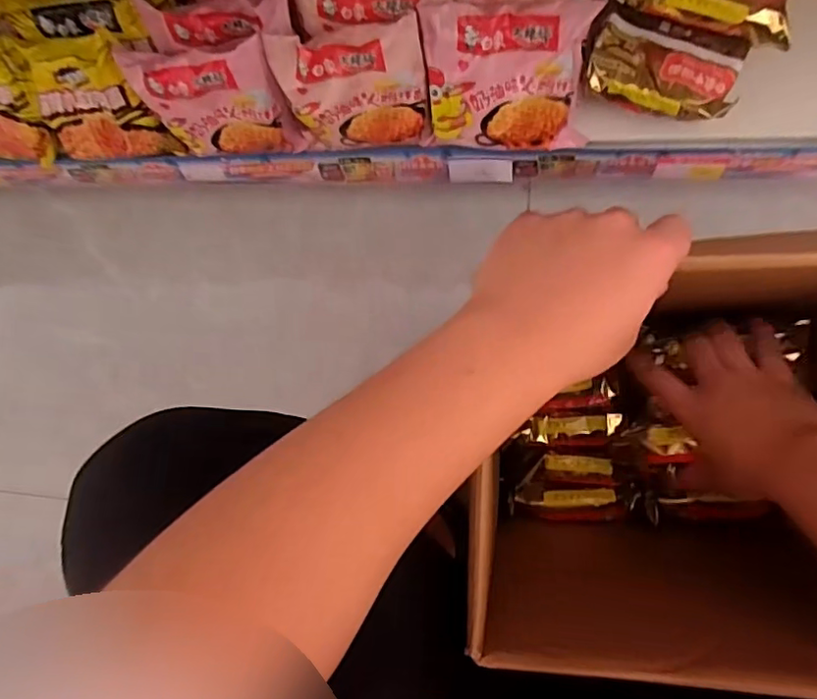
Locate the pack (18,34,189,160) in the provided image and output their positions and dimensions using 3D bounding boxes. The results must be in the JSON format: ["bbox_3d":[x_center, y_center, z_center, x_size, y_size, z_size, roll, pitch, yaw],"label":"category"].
[{"bbox_3d":[-0.338,-0.268,0.629,0.143,0.139,0.040,9,56,16],"label":"pack"}]

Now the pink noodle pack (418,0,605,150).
[{"bbox_3d":[0.093,-0.257,0.558,0.151,0.136,0.037,2,45,6],"label":"pink noodle pack"}]

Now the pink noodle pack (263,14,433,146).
[{"bbox_3d":[-0.051,-0.255,0.575,0.140,0.131,0.038,-3,62,10],"label":"pink noodle pack"}]

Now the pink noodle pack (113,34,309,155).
[{"bbox_3d":[-0.196,-0.256,0.595,0.142,0.125,0.045,1,67,10],"label":"pink noodle pack"}]

